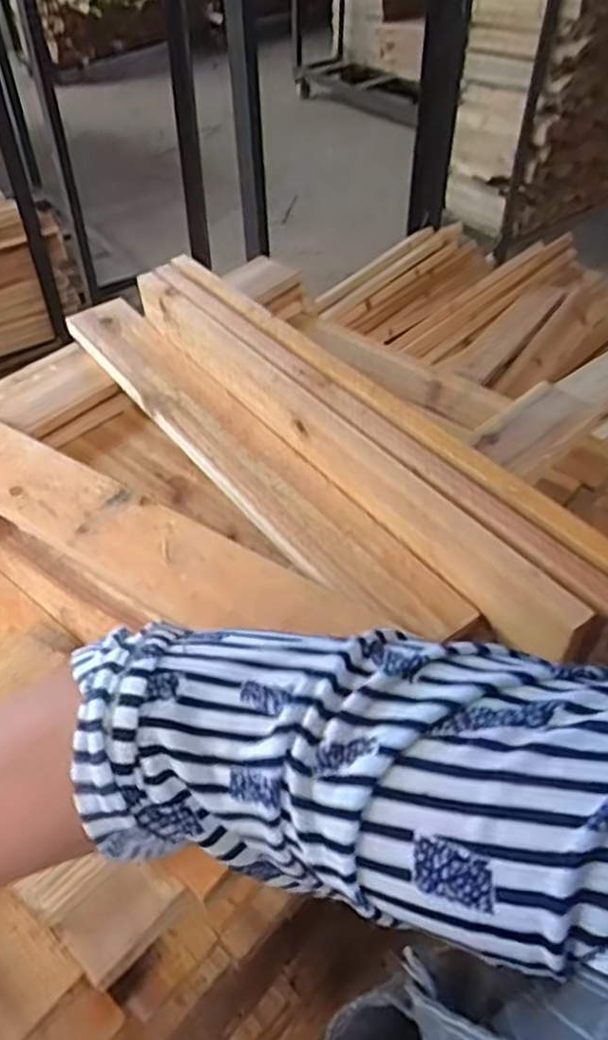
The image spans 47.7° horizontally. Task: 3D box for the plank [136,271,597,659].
[{"bbox_3d":[0.006,-0.072,0.533,0.021,0.050,0.501,-29,52,-24],"label":"plank"}]

